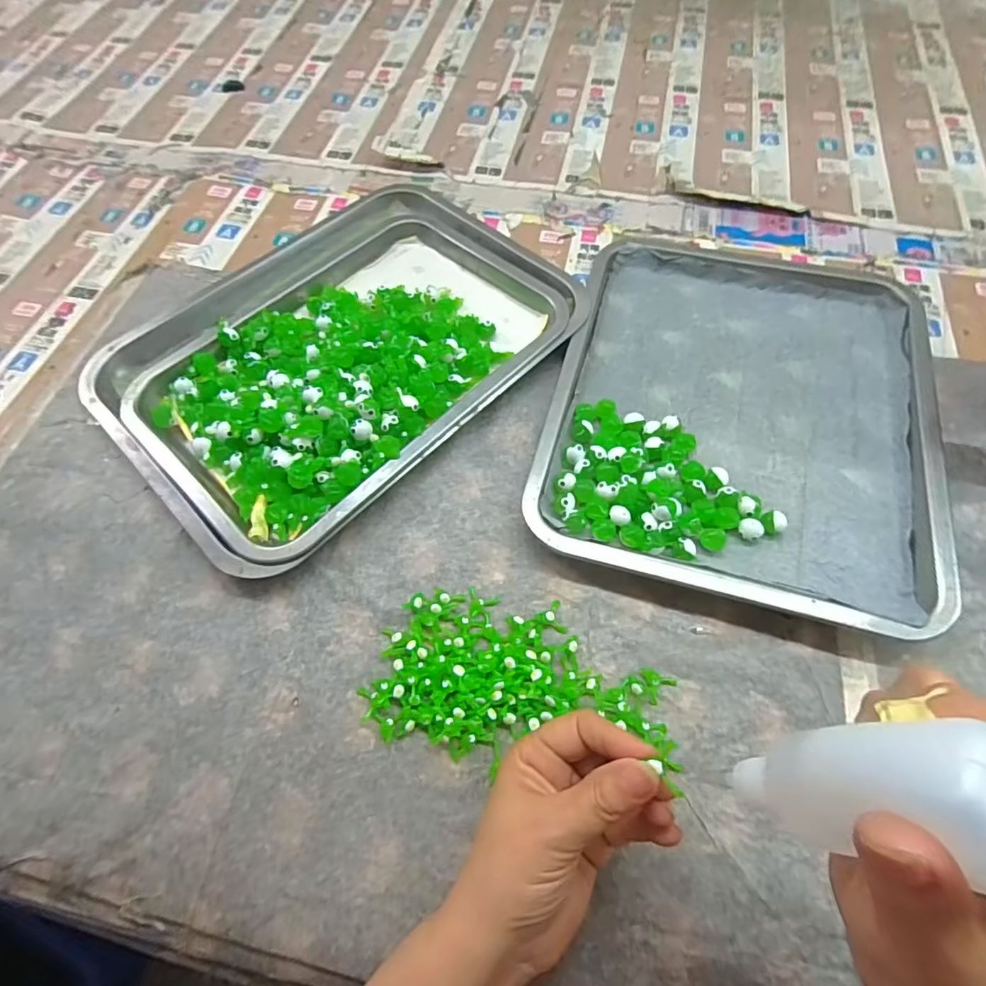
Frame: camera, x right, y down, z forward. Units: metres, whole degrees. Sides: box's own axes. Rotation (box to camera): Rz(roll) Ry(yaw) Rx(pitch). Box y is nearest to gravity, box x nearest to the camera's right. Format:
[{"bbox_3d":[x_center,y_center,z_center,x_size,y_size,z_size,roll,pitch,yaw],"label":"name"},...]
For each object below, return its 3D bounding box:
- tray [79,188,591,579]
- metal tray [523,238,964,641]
[{"bbox_3d":[-0.123,-0.127,0.423,0.271,0.036,0.352,41,71,20],"label":"tray"},{"bbox_3d":[0.183,-0.077,0.391,0.259,0.025,0.324,15,64,9],"label":"metal tray"}]

